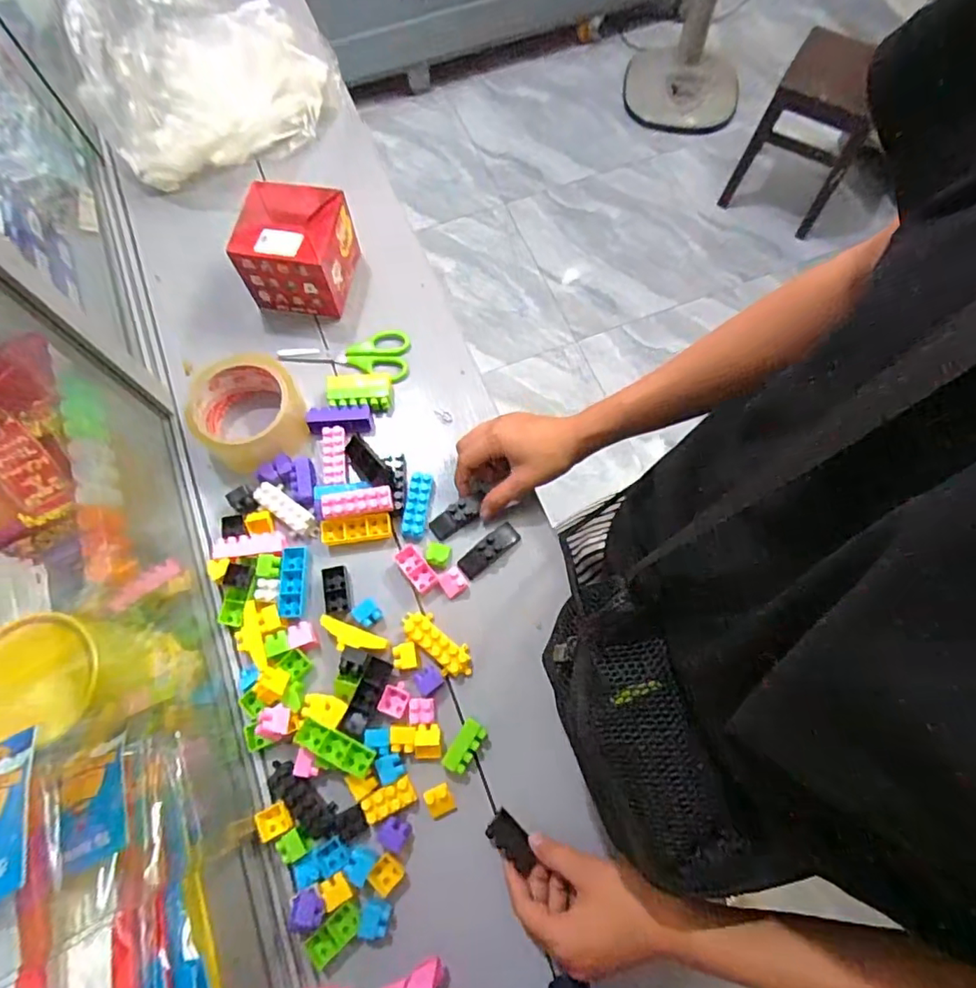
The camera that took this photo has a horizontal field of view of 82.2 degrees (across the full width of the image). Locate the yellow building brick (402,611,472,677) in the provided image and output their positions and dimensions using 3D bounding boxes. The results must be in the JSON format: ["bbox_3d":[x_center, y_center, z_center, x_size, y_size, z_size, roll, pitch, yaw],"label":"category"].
[{"bbox_3d":[-0.042,0.123,0.465,0.070,0.017,0.028,43,77,14],"label":"yellow building brick"}]

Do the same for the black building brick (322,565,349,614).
[{"bbox_3d":[-0.131,0.082,0.478,0.020,0.010,0.039,-10,71,-3],"label":"black building brick"}]

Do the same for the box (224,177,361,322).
[{"bbox_3d":[-0.186,-0.242,0.554,0.099,0.072,0.096,9,71,4],"label":"box"}]

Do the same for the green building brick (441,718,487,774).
[{"bbox_3d":[-0.018,0.197,0.439,0.020,0.020,0.039,32,74,11],"label":"green building brick"}]

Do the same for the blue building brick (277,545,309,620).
[{"bbox_3d":[-0.168,0.076,0.480,0.019,0.013,0.059,1,71,1],"label":"blue building brick"}]

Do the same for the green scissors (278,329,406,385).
[{"bbox_3d":[-0.141,-0.150,0.567,0.130,0.010,0.056,14,72,5],"label":"green scissors"}]

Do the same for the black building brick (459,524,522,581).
[{"bbox_3d":[0.001,0.048,0.491,0.061,0.020,0.021,-37,74,-11],"label":"black building brick"}]

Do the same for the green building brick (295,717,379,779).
[{"bbox_3d":[-0.118,0.192,0.426,0.065,0.018,0.020,23,73,9],"label":"green building brick"}]

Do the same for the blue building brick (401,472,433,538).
[{"bbox_3d":[-0.063,0.010,0.502,0.021,0.016,0.057,7,71,3],"label":"blue building brick"}]

